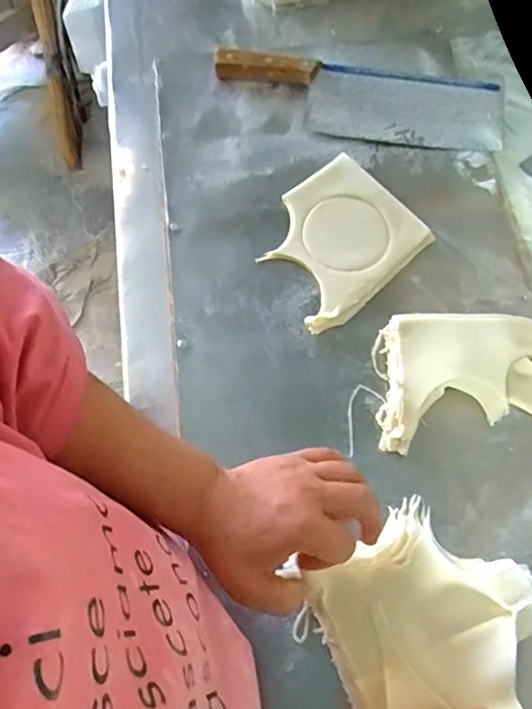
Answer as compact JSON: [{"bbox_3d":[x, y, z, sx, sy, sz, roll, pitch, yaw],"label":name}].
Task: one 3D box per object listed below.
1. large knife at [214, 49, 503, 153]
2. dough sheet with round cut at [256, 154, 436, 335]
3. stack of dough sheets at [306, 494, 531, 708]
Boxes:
[{"bbox_3d":[0.102,-0.284,0.621,0.315,0.025,0.102,7,68,4],"label":"large knife"},{"bbox_3d":[0.066,-0.113,0.555,0.157,0.015,0.133,-42,73,-14],"label":"dough sheet with round cut"},{"bbox_3d":[0.124,0.206,0.406,0.156,0.050,0.165,-19,69,-6],"label":"stack of dough sheets"}]

